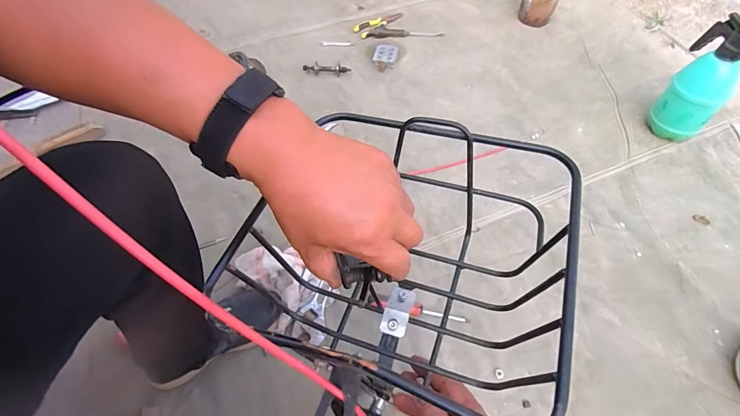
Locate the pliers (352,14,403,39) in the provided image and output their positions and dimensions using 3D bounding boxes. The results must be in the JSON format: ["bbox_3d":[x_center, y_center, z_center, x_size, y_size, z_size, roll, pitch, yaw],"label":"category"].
[{"bbox_3d":[0.030,-0.646,1.321,0.191,0.022,0.069,-36,64,-17],"label":"pliers"}]

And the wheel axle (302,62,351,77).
[{"bbox_3d":[-0.134,-0.426,1.169,0.149,0.032,0.036,7,60,6],"label":"wheel axle"}]

